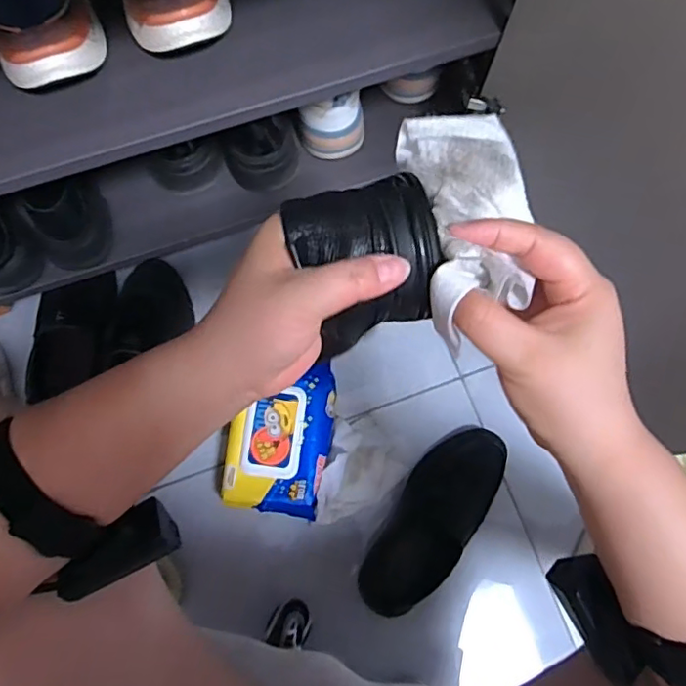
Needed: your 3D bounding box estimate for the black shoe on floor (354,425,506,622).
[{"bbox_3d":[0.113,0.226,0.736,0.091,0.075,0.248,32,77,6],"label":"black shoe on floor"}]

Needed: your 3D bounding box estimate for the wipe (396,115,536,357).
[{"bbox_3d":[0.063,-0.061,0.294,0.064,0.024,0.126,2,68,-1],"label":"wipe"}]

